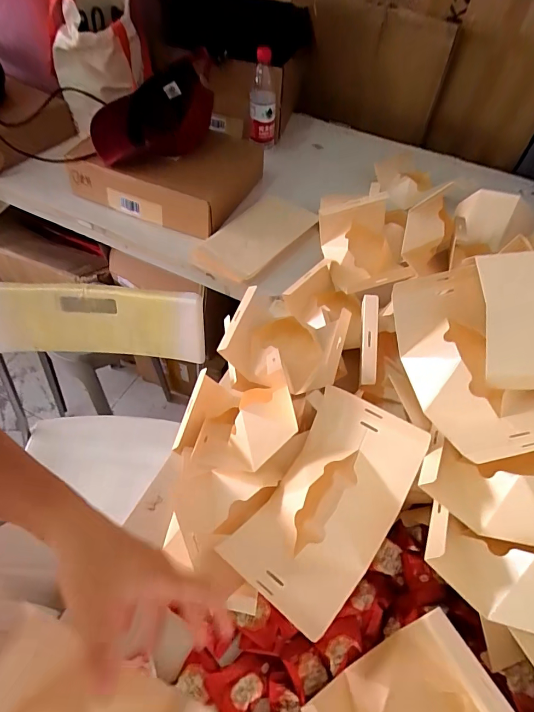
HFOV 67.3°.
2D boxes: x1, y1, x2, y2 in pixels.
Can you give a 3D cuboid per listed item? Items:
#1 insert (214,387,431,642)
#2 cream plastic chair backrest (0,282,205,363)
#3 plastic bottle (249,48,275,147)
[{"bbox_3d":[0.064,0.152,0.415,0.129,0.087,0.211,32,59,18],"label":"insert"},{"bbox_3d":[-0.323,-0.062,0.739,0.408,0.137,0.034,4,30,-1],"label":"cream plastic chair backrest"},{"bbox_3d":[-0.011,-0.604,0.966,0.066,0.211,0.079,1,55,-3],"label":"plastic bottle"}]

